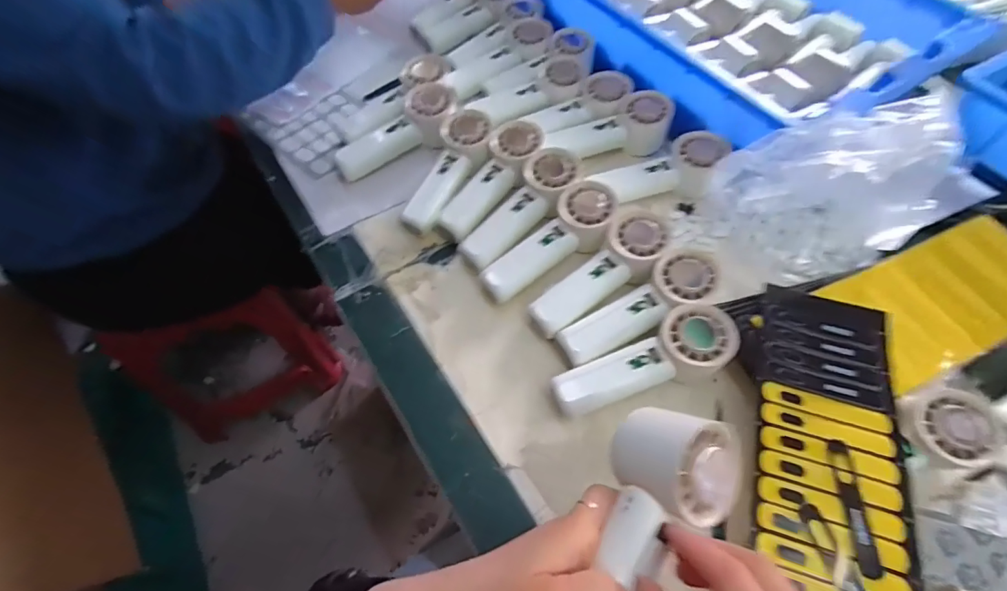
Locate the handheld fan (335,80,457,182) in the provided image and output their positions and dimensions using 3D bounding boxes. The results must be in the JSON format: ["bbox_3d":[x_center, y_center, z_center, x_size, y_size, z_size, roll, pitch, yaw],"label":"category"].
[{"bbox_3d":[-0.123,-0.187,0.538,0.156,0.052,0.055,-33,64,-20],"label":"handheld fan"}]

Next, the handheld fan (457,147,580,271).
[{"bbox_3d":[0.022,-0.088,0.492,0.056,0.053,0.161,33,63,19],"label":"handheld fan"}]

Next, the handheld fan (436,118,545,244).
[{"bbox_3d":[-0.010,-0.124,0.511,0.056,0.048,0.165,25,61,15],"label":"handheld fan"}]

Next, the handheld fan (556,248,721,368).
[{"bbox_3d":[0.124,0.016,0.423,0.156,0.051,0.053,-29,62,-18],"label":"handheld fan"}]

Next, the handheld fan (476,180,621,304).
[{"bbox_3d":[0.050,-0.047,0.460,0.155,0.053,0.059,-40,66,-23],"label":"handheld fan"}]

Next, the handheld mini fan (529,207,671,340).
[{"bbox_3d":[0.095,-0.016,0.444,0.062,0.052,0.157,39,65,22],"label":"handheld mini fan"}]

